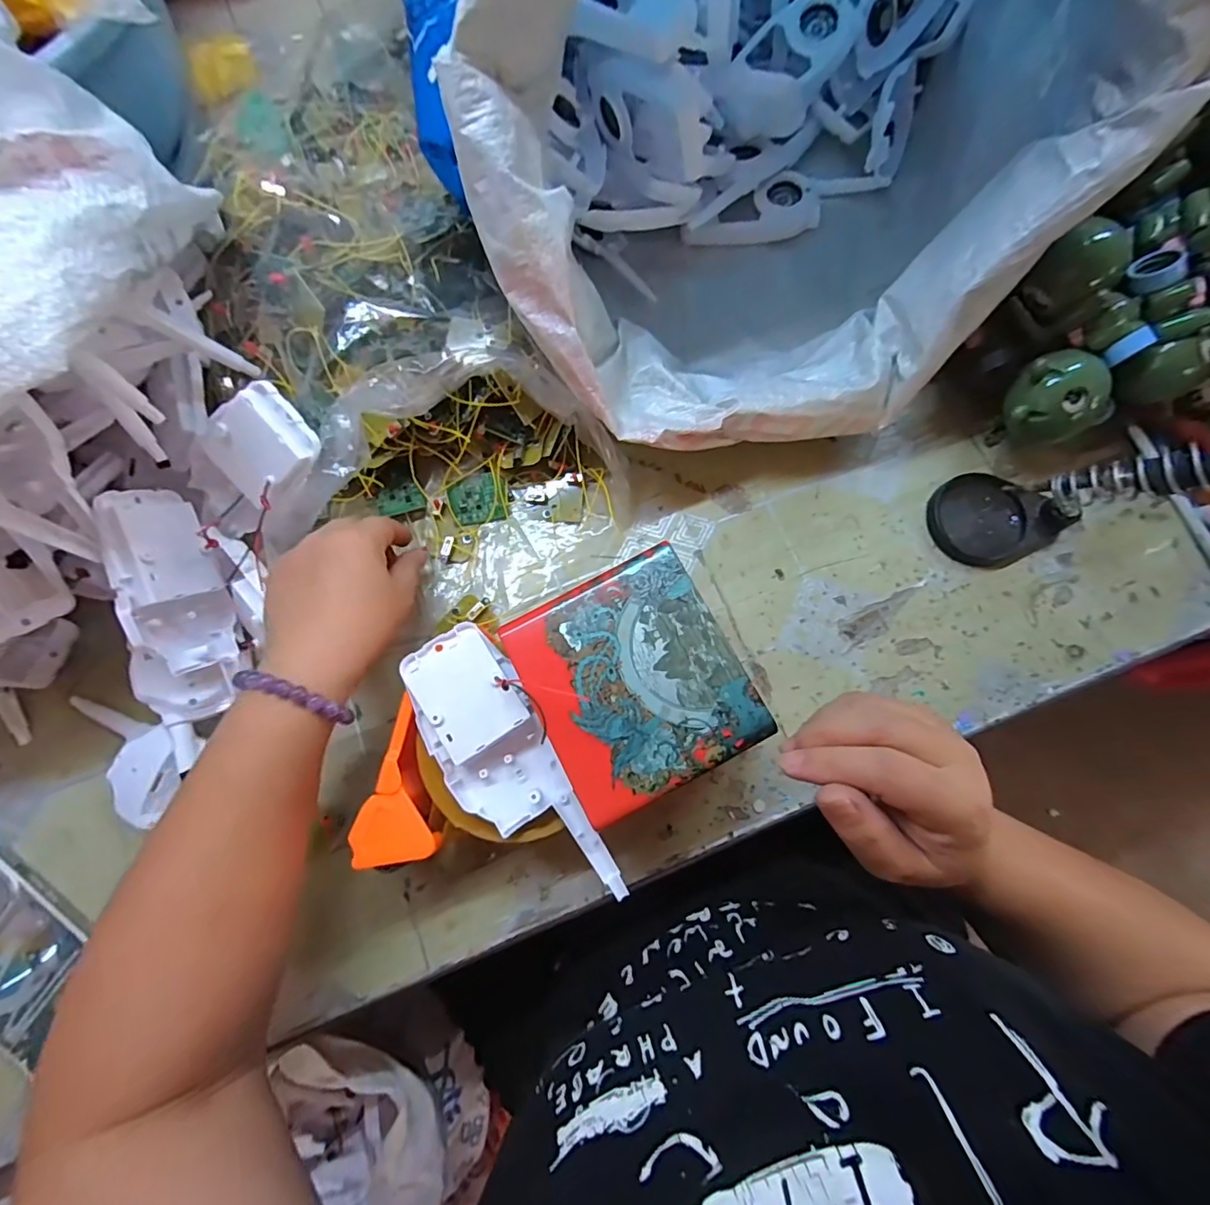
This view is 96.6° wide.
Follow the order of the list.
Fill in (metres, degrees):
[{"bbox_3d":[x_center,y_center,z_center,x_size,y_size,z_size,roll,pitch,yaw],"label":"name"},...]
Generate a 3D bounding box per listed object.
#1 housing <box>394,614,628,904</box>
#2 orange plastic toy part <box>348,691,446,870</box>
[{"bbox_3d":[-0.055,0.089,0.292,0.058,0.028,0.161,-29,79,-5],"label":"housing"},{"bbox_3d":[-0.118,0.098,0.295,0.044,0.014,0.081,-14,78,-2],"label":"orange plastic toy part"}]

